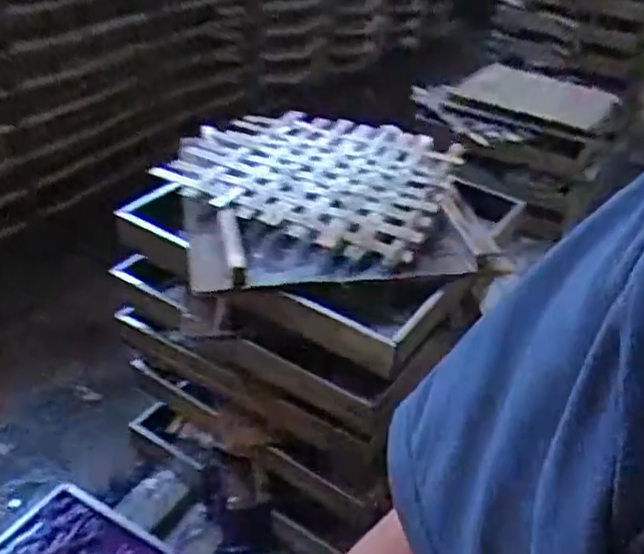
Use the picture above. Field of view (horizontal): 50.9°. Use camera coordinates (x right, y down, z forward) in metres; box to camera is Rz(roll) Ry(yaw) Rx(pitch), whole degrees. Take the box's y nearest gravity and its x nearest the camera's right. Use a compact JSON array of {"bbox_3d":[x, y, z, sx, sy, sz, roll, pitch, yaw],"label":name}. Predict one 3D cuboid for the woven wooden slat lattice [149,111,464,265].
[{"bbox_3d":[-0.008,-0.200,1.210,0.452,0.059,0.474,16,36,13],"label":"woven wooden slat lattice"}]

